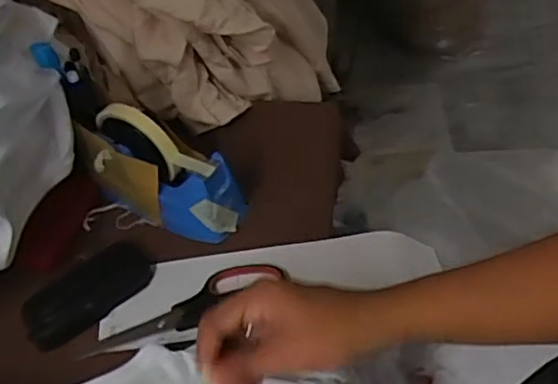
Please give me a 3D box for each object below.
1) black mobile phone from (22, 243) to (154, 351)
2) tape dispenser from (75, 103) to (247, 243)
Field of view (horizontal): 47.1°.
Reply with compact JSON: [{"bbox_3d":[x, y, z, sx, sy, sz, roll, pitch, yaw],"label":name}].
[{"bbox_3d":[-0.164,0.087,0.555,0.115,0.020,0.051,-34,53,-21],"label":"black mobile phone"},{"bbox_3d":[-0.112,-0.017,0.593,0.144,0.101,0.061,20,54,23],"label":"tape dispenser"}]

